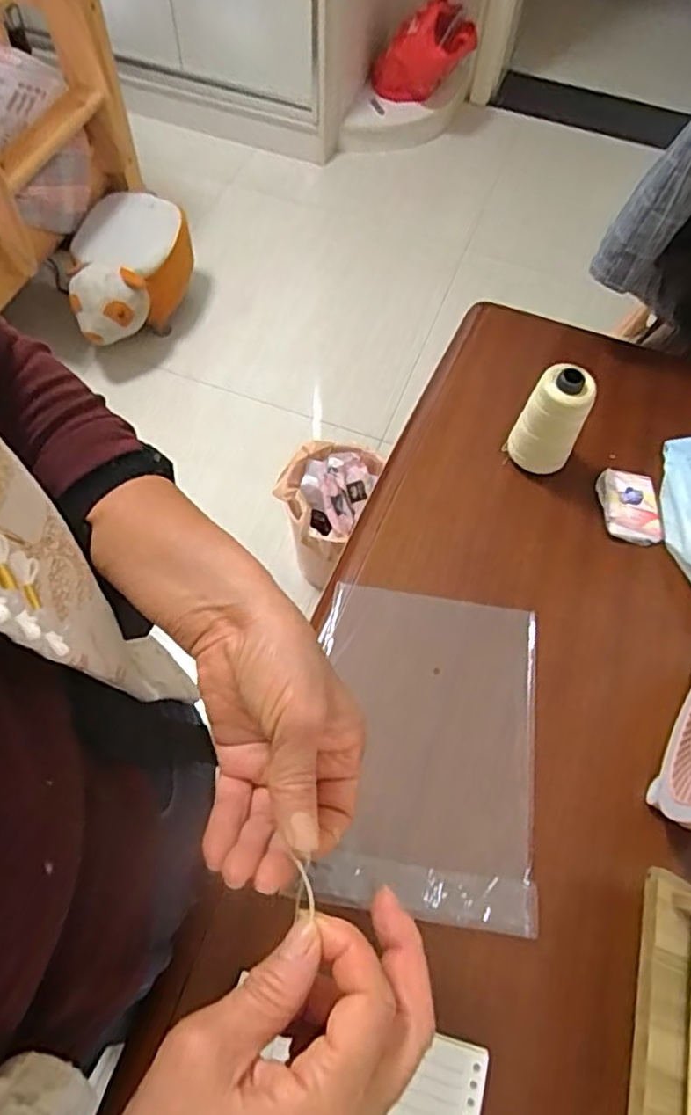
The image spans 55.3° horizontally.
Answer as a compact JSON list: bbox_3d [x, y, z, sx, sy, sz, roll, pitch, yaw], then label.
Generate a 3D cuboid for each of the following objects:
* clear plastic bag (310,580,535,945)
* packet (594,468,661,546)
[{"bbox_3d":[0.064,0.152,0.546,0.176,0.015,0.254,6,63,6],"label":"clear plastic bag"},{"bbox_3d":[0.280,-0.051,0.651,0.052,0.014,0.078,-2,62,-4],"label":"packet"}]

